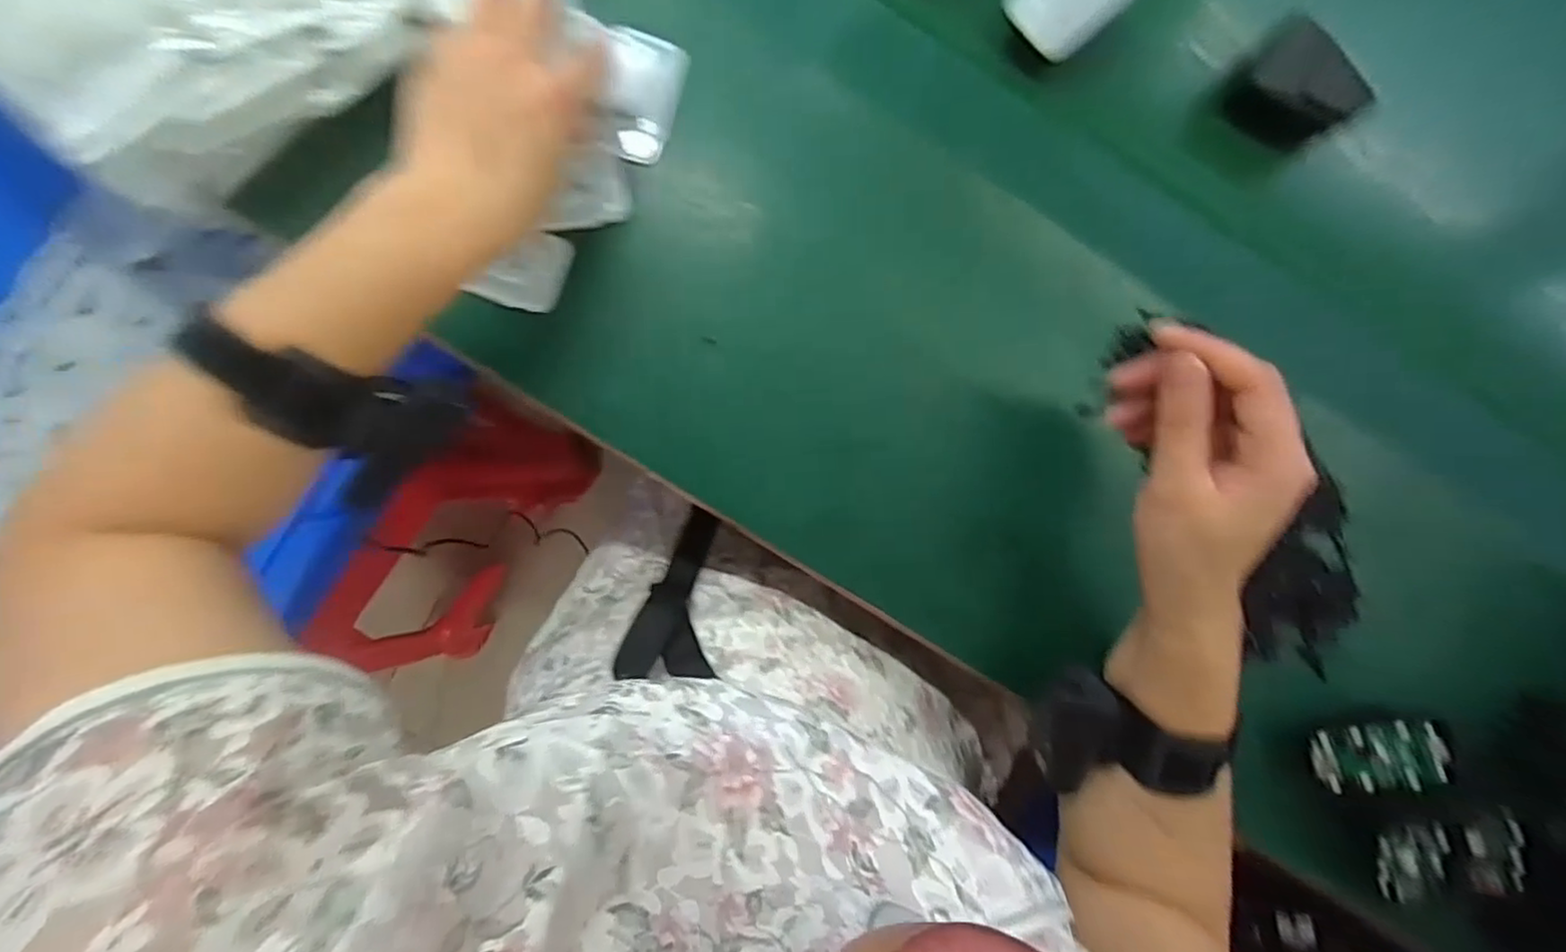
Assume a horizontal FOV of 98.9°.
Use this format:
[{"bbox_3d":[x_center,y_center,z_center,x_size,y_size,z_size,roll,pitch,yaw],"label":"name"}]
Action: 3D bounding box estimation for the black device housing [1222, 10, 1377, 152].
[{"bbox_3d":[0.290,-0.219,0.384,0.028,0.052,0.064,-43,91,-4],"label":"black device housing"}]

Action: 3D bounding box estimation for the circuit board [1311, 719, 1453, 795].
[{"bbox_3d":[0.336,0.158,0.377,0.062,0.005,0.035,-12,87,18],"label":"circuit board"}]

